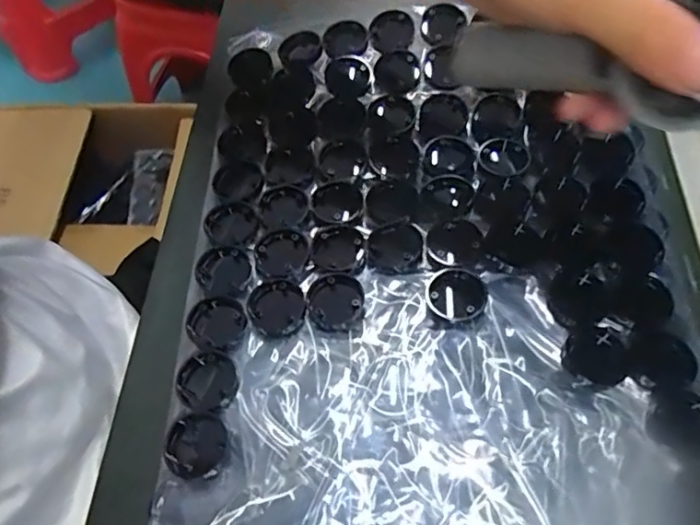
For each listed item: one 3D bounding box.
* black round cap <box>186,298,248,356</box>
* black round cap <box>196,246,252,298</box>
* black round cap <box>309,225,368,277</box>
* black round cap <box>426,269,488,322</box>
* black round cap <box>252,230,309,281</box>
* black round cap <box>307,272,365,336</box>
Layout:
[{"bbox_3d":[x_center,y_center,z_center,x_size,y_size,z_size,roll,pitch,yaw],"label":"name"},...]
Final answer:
[{"bbox_3d":[-0.069,0.033,0.300,0.032,0.012,0.028,21,63,15],"label":"black round cap"},{"bbox_3d":[-0.069,0.007,0.316,0.028,0.013,0.028,-1,59,2],"label":"black round cap"},{"bbox_3d":[-0.007,-0.008,0.316,0.029,0.004,0.032,6,60,6],"label":"black round cap"},{"bbox_3d":[0.054,0.017,0.293,0.029,0.009,0.027,26,64,17],"label":"black round cap"},{"bbox_3d":[-0.038,-0.005,0.317,0.029,0.004,0.030,18,62,13],"label":"black round cap"},{"bbox_3d":[-0.008,0.021,0.300,0.028,0.004,0.031,1,60,4],"label":"black round cap"}]

